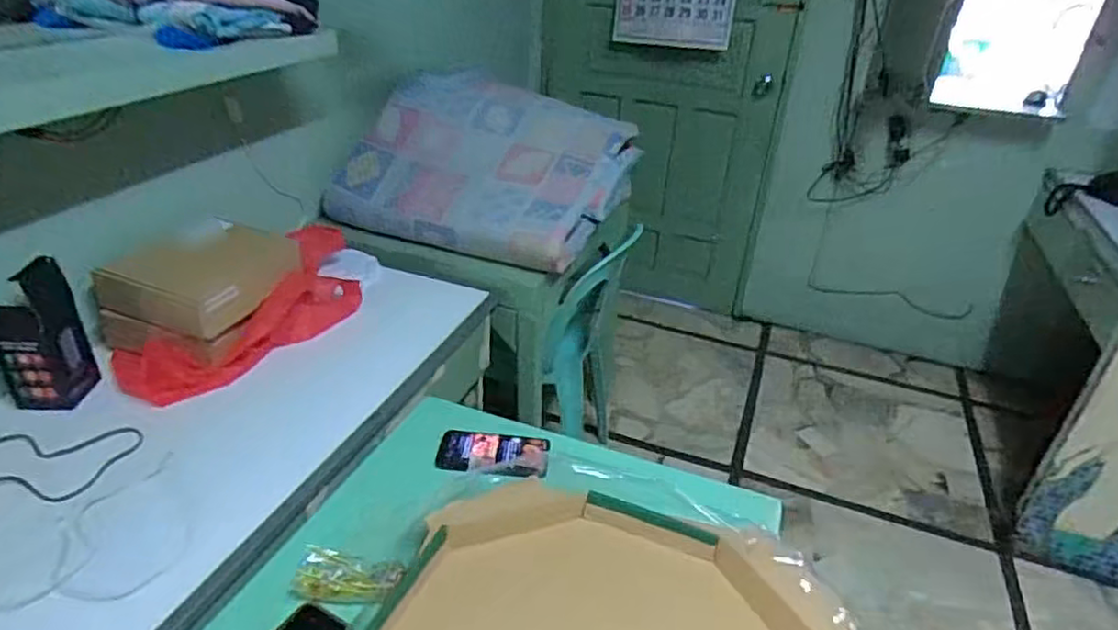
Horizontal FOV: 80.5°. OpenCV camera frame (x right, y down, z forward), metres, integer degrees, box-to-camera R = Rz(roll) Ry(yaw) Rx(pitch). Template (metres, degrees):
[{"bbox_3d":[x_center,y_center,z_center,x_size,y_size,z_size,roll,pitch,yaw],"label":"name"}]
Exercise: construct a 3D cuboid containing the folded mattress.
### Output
[{"bbox_3d":[-0.179,-0.385,1.641,0.624,0.276,0.531,15,33,18],"label":"folded mattress"}]

